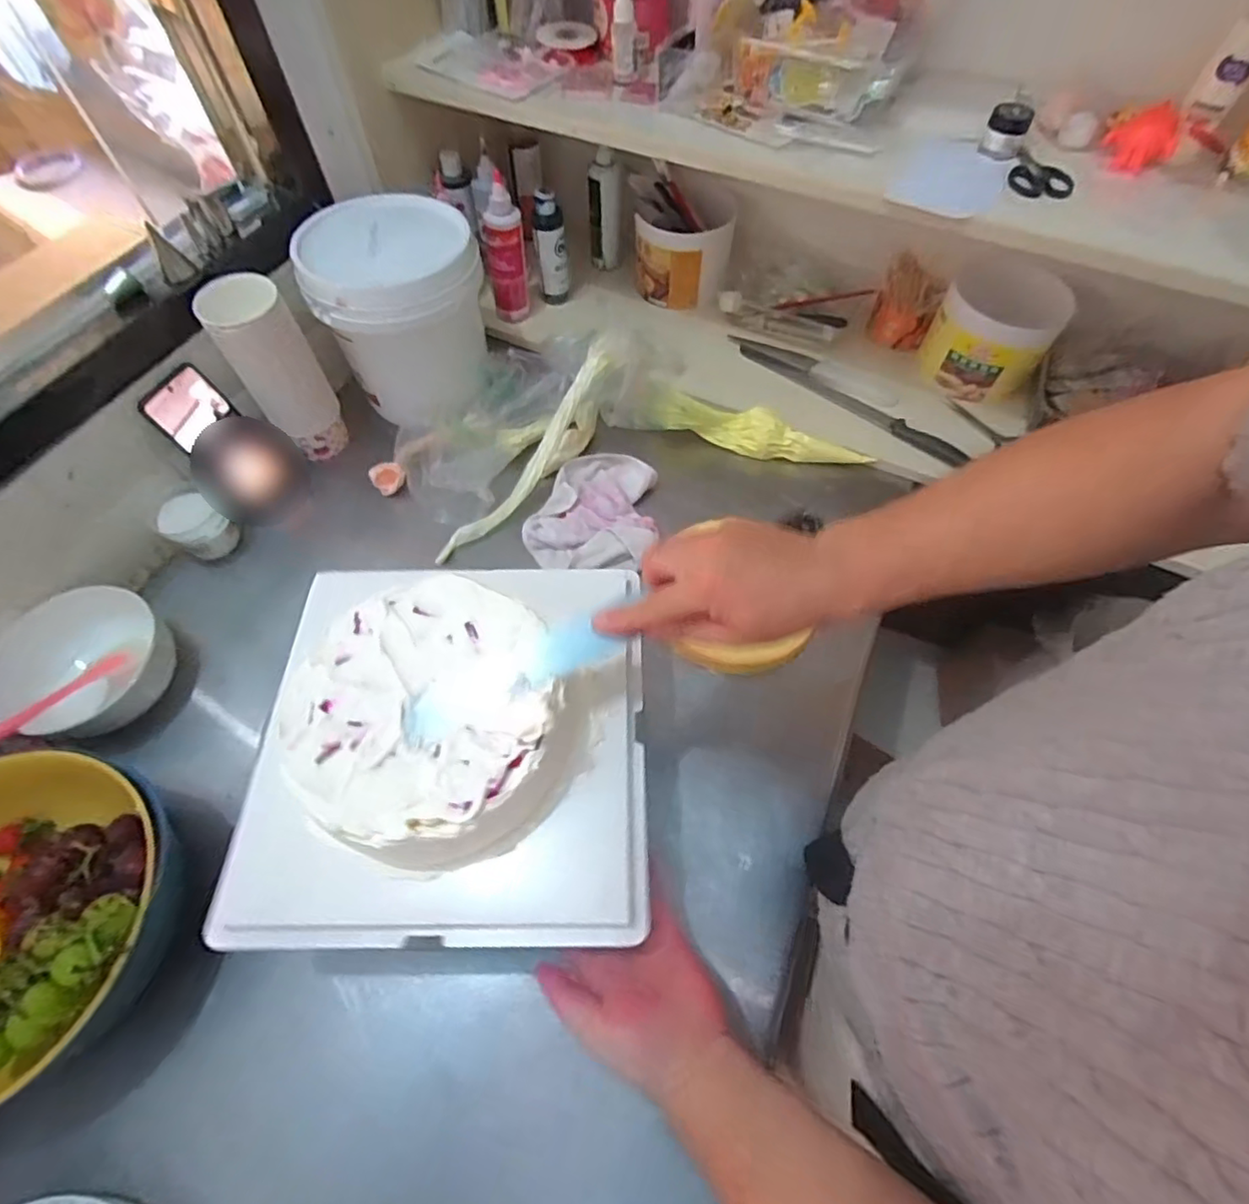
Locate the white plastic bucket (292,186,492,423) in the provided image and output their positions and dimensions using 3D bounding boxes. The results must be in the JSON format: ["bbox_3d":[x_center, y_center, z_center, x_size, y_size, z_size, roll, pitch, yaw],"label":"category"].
[{"bbox_3d":[-0.268,-0.363,0.738,0.178,0.185,0.187,0,60,0],"label":"white plastic bucket"}]

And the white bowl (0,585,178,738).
[{"bbox_3d":[-0.527,0.060,0.584,0.141,0.060,0.144,0,60,0],"label":"white bowl"}]

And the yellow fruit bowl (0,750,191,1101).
[{"bbox_3d":[-0.478,0.251,0.460,0.227,0.112,0.240,0,60,0],"label":"yellow fruit bowl"}]

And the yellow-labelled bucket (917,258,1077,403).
[{"bbox_3d":[0.487,-0.357,0.783,0.144,0.122,0.125,29,64,16],"label":"yellow-labelled bucket"}]

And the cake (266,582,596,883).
[{"bbox_3d":[-0.128,0.079,0.406,0.187,0.073,0.183,28,64,15],"label":"cake"}]

